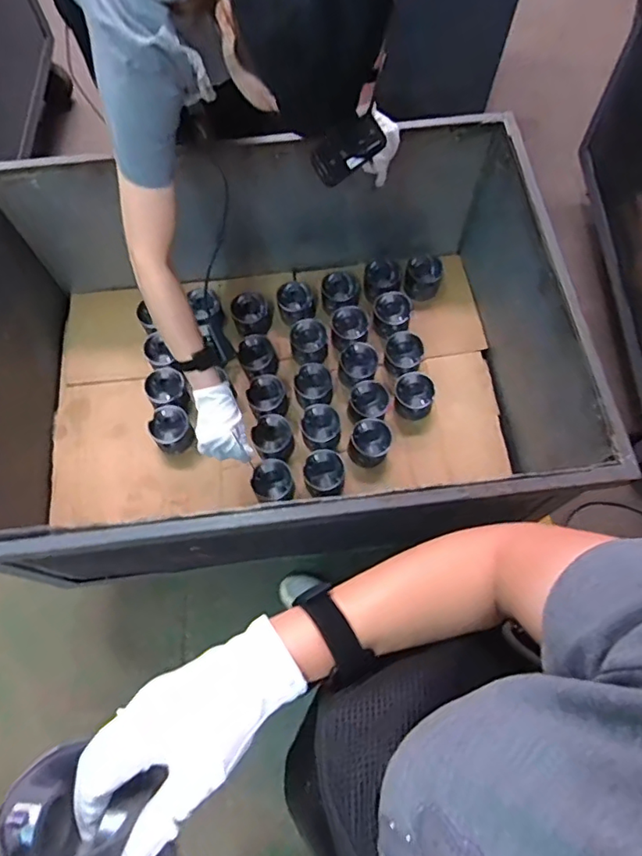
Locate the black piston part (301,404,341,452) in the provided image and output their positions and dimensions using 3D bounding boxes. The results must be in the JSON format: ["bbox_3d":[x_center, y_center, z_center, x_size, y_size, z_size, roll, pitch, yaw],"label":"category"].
[{"bbox_3d":[0.000,0.003,1.205,0.087,0.070,0.095,-6,69,-2],"label":"black piston part"}]

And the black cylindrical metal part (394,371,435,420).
[{"bbox_3d":[0.212,-0.073,1.236,0.087,0.067,0.090,0,69,1],"label":"black cylindrical metal part"}]

